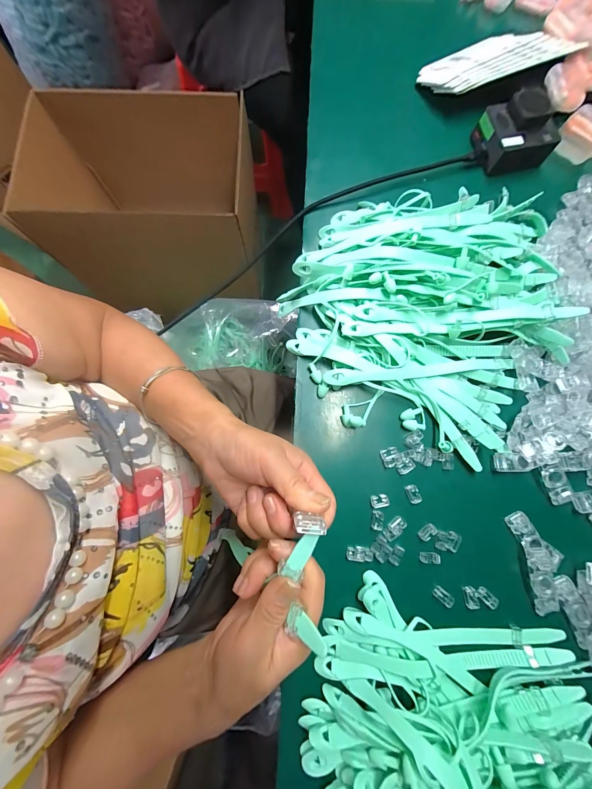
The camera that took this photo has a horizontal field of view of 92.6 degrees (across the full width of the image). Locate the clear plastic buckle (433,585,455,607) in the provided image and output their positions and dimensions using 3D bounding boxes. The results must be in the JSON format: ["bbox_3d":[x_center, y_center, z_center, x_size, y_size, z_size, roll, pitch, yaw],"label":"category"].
[{"bbox_3d":[0.141,0.192,0.268,0.020,0.004,0.011,37,81,8],"label":"clear plastic buckle"}]

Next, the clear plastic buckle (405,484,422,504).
[{"bbox_3d":[0.119,0.101,0.286,0.012,0.004,0.018,-22,79,-3],"label":"clear plastic buckle"}]

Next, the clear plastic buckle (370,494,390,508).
[{"bbox_3d":[0.085,0.108,0.285,0.018,0.004,0.012,-9,78,-1],"label":"clear plastic buckle"}]

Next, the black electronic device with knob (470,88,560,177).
[{"bbox_3d":[0.270,-0.322,0.348,0.084,0.050,0.067,-10,79,-3],"label":"black electronic device with knob"}]

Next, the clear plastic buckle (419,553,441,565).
[{"bbox_3d":[0.130,0.158,0.273,0.019,0.004,0.009,1,79,1],"label":"clear plastic buckle"}]

